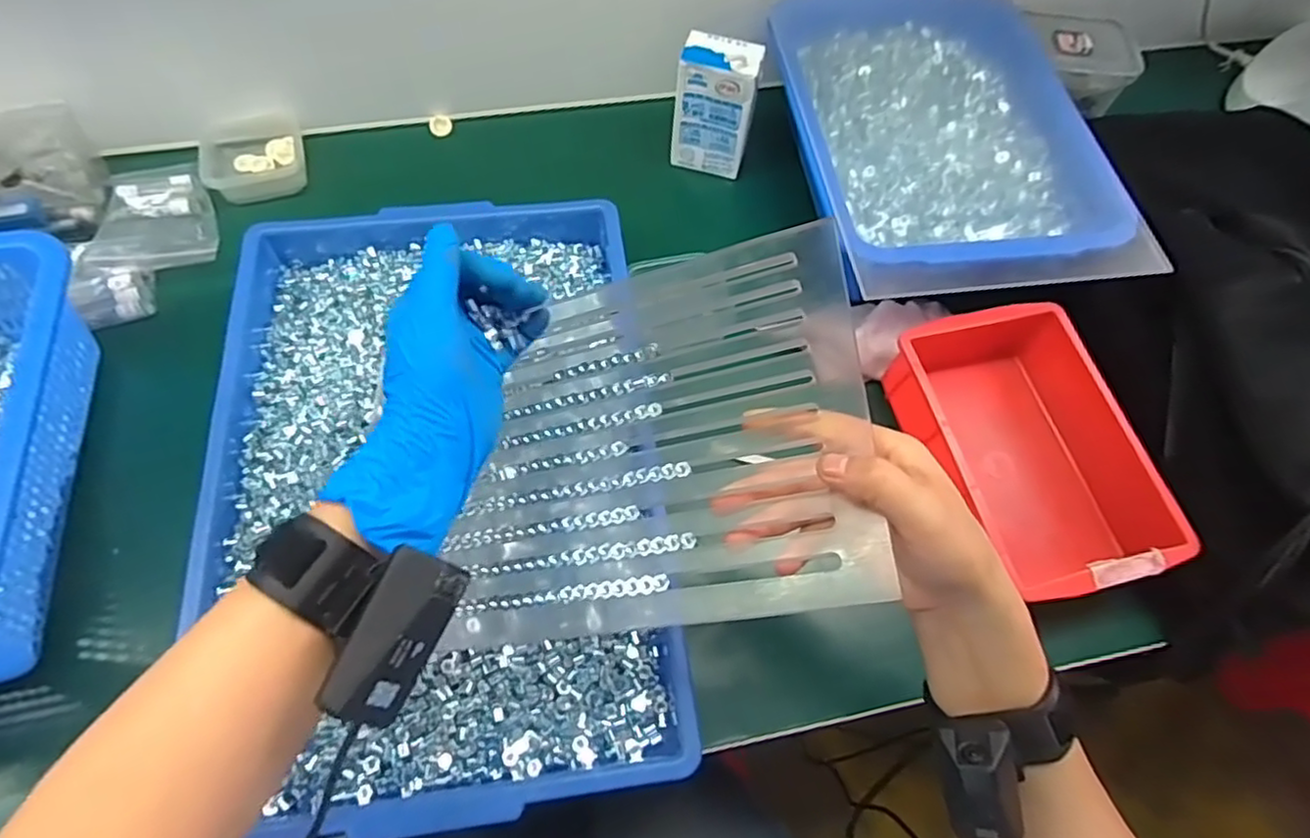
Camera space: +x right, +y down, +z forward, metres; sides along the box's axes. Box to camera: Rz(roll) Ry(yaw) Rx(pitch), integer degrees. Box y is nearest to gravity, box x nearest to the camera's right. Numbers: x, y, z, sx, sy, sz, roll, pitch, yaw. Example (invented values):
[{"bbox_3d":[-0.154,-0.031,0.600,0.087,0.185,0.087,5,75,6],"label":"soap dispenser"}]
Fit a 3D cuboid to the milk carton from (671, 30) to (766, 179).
[{"bbox_3d":[0.054,-0.273,0.584,0.066,0.108,0.040,18,64,5],"label":"milk carton"}]

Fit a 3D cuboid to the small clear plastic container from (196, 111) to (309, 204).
[{"bbox_3d":[-0.351,-0.230,0.586,0.082,0.027,0.072,-17,66,-11],"label":"small clear plastic container"}]

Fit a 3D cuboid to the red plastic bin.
[{"bbox_3d":[0.257,0.026,0.472,0.135,0.064,0.194,-11,65,-8],"label":"red plastic bin"}]

